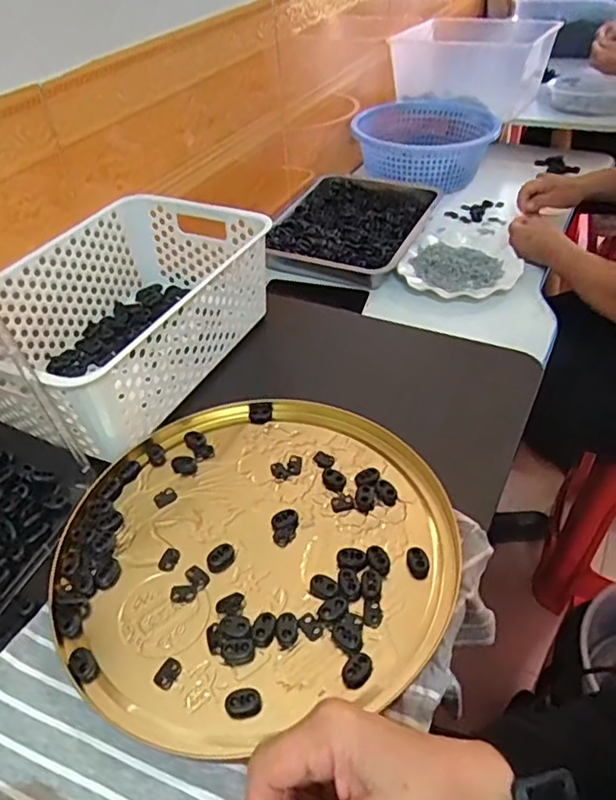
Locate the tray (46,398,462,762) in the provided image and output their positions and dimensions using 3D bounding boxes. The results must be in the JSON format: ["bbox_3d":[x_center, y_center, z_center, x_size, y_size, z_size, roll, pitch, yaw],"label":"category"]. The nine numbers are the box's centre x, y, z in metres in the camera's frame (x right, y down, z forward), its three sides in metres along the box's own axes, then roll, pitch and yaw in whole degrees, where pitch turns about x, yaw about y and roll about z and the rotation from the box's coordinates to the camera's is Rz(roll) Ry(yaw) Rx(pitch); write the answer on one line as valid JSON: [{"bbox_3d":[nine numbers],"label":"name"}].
[{"bbox_3d":[-0.041,0.105,0.467,0.289,0.012,0.276,-2,42,2],"label":"tray"}]

